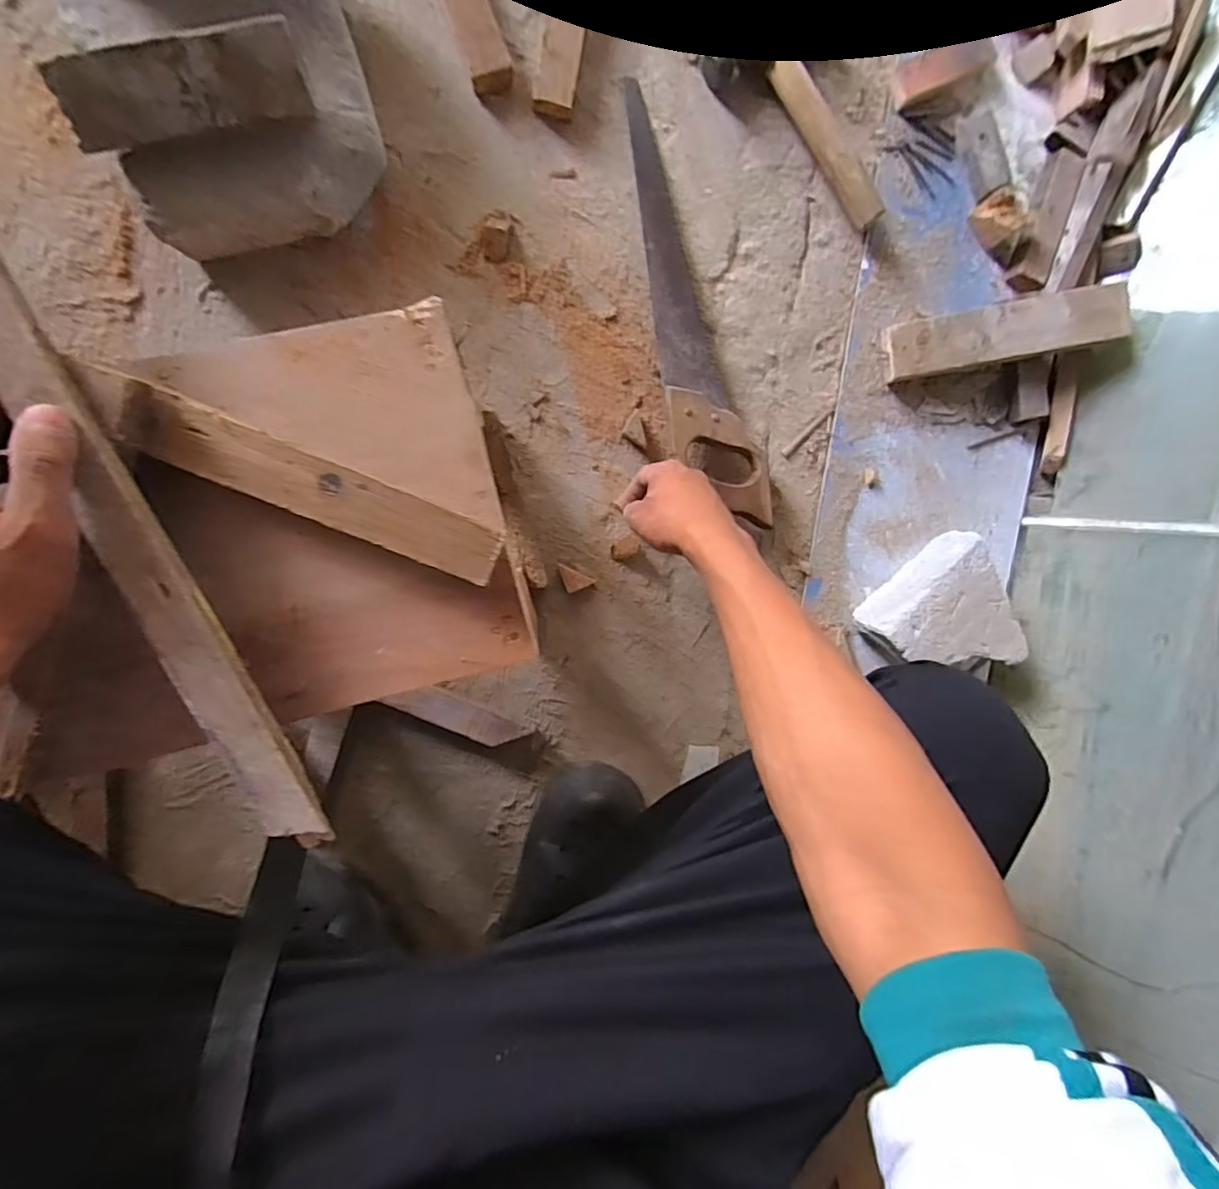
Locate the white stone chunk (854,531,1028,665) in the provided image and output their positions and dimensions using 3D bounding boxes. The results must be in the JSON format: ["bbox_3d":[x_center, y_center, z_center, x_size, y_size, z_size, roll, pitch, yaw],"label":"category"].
[{"bbox_3d":[0.339,0.023,0.576,0.117,0.077,0.129,44,91,-8],"label":"white stone chunk"}]

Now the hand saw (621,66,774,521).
[{"bbox_3d":[0.066,-0.266,0.545,0.086,0.042,0.427,-17,98,-3],"label":"hand saw"}]

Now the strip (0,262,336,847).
[{"bbox_3d":[-0.270,-0.082,0.280,0.032,0.014,0.491,-24,100,-2],"label":"strip"}]

